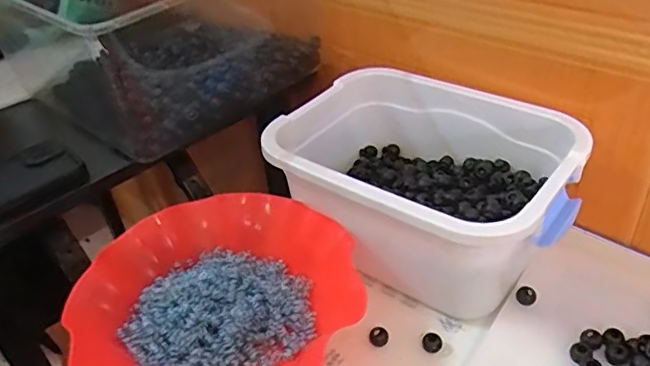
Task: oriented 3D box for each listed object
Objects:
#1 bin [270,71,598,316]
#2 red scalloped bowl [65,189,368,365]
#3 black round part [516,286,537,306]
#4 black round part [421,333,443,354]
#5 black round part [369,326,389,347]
[{"bbox_3d":[0.094,0.000,0.522,0.249,0.122,0.184,19,44,30],"label":"bin"},{"bbox_3d":[-0.091,0.104,0.465,0.213,0.069,0.217,-4,37,3],"label":"red scalloped bowl"},{"bbox_3d":[0.168,0.094,0.468,0.016,0.009,0.016,-4,37,3],"label":"black round part"},{"bbox_3d":[0.086,0.129,0.454,0.016,0.009,0.014,2,38,11],"label":"black round part"},{"bbox_3d":[0.045,0.127,0.465,0.016,0.011,0.014,-4,37,3],"label":"black round part"}]

